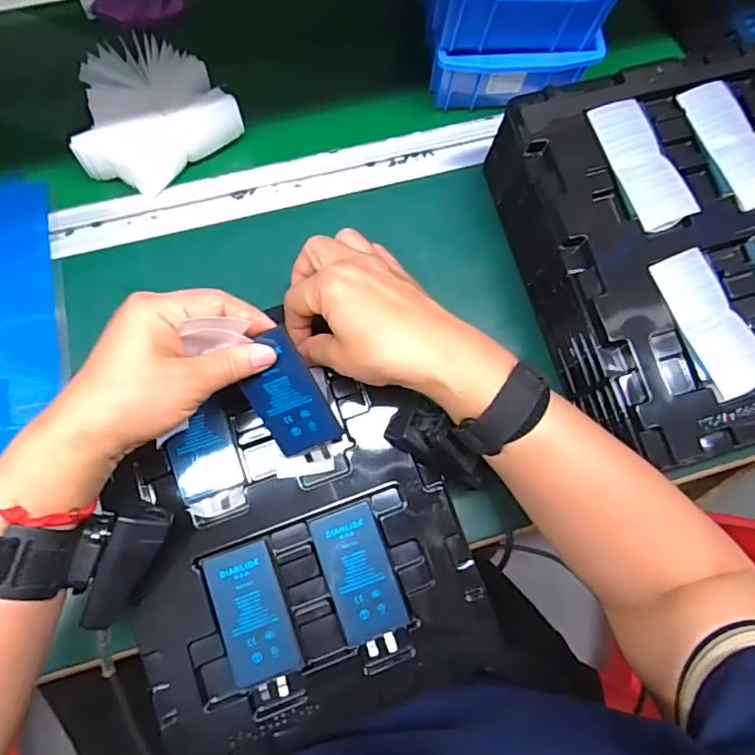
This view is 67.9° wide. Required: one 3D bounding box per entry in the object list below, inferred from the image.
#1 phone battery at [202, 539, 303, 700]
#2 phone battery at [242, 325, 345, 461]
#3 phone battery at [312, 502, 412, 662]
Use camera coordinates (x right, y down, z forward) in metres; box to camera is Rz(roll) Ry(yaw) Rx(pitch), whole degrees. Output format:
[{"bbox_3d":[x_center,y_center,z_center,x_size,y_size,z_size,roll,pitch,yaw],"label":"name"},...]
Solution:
[{"bbox_3d":[-0.080,0.156,0.363,0.043,0.004,0.091,-17,79,-12],"label":"phone battery"},{"bbox_3d":[-0.057,0.013,0.353,0.042,0.006,0.085,-24,116,3],"label":"phone battery"},{"bbox_3d":[-0.010,0.133,0.374,0.044,0.004,0.093,-18,78,-5],"label":"phone battery"}]

